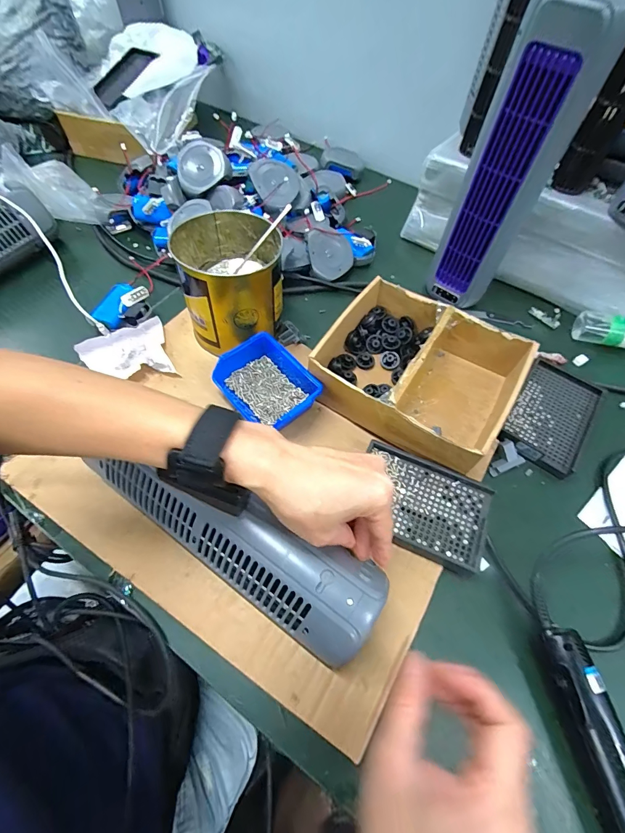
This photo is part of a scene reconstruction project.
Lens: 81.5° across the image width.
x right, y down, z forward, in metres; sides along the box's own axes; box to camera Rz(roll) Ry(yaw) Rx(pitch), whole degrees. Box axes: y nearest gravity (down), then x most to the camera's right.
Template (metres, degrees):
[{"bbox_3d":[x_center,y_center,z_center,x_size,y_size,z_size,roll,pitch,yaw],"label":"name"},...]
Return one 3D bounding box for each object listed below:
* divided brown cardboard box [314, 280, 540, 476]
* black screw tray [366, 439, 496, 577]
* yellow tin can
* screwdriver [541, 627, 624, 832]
[{"bbox_3d":[0.120,-0.055,0.424,0.201,0.073,0.176,30,65,14],"label":"divided brown cardboard box"},{"bbox_3d":[0.114,0.091,0.370,0.138,0.017,0.091,25,63,11],"label":"black screw tray"},{"bbox_3d":[-0.099,-0.165,0.441,0.121,0.104,0.124,-12,63,-8],"label":"yellow tin can"},{"bbox_3d":[0.223,0.284,0.267,0.038,0.038,0.219,-7,62,-6],"label":"screwdriver"}]

